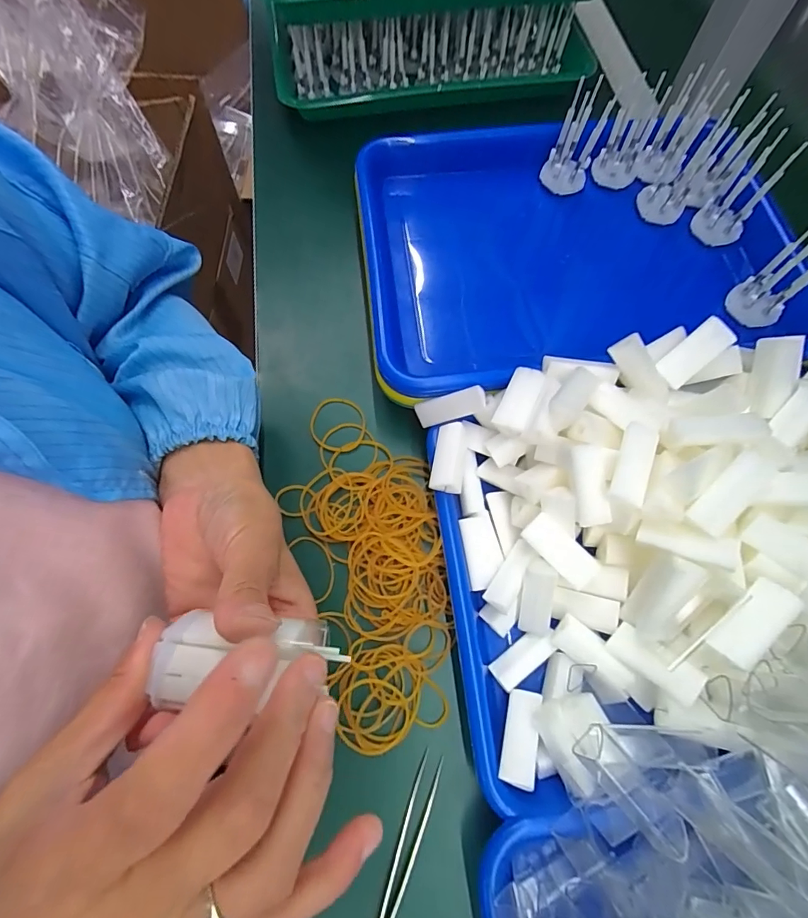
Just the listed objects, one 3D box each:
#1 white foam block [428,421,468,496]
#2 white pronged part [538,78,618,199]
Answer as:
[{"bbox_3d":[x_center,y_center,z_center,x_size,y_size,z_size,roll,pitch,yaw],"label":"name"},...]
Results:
[{"bbox_3d":[0.031,0.001,0.290,0.021,0.022,0.046,11,69,3],"label":"white foam block"},{"bbox_3d":[0.141,-0.262,0.356,0.036,0.070,0.031,21,70,7],"label":"white pronged part"}]

